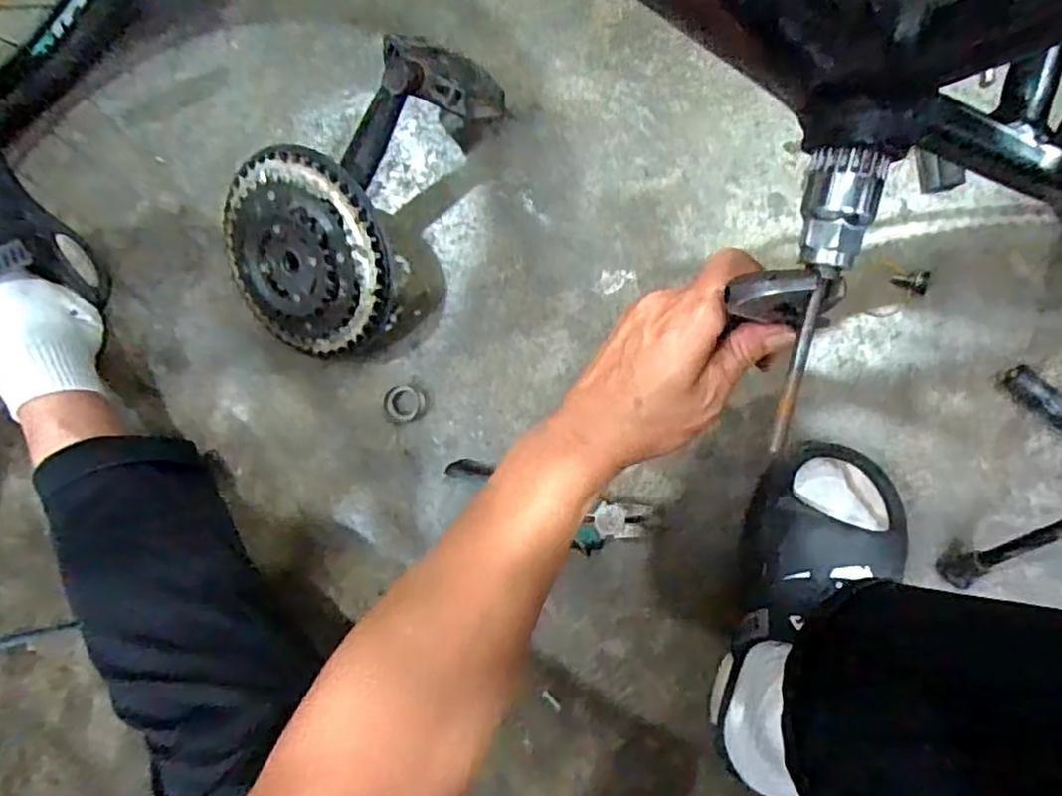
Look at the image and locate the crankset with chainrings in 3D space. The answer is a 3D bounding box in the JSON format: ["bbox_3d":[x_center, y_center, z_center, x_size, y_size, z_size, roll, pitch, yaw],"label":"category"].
[{"bbox_3d":[-0.158,-0.178,0.559,0.167,0.106,0.288,30,94,7],"label":"crankset with chainrings"}]

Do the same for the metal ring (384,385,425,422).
[{"bbox_3d":[-0.114,0.005,0.597,0.035,0.014,0.033,0,90,8],"label":"metal ring"}]

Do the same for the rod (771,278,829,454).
[{"bbox_3d":[0.122,-0.014,0.305,0.007,0.013,0.079,14,92,8],"label":"rod"}]

